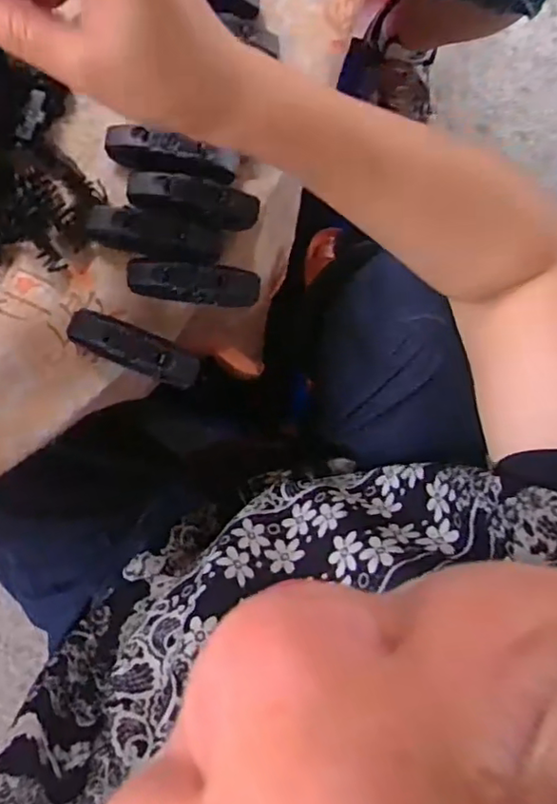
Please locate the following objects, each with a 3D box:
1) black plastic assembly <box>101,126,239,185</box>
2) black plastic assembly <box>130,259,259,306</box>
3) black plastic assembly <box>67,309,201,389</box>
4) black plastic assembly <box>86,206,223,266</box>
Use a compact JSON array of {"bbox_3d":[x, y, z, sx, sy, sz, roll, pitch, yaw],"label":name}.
[{"bbox_3d":[-0.059,-0.134,0.323,0.071,0.016,0.020,11,89,-9],"label":"black plastic assembly"},{"bbox_3d":[-0.047,-0.066,0.330,0.072,0.019,0.021,4,90,-9],"label":"black plastic assembly"},{"bbox_3d":[-0.079,-0.029,0.326,0.072,0.018,0.020,25,87,-8],"label":"black plastic assembly"},{"bbox_3d":[-0.068,-0.092,0.324,0.072,0.017,0.024,10,89,-9],"label":"black plastic assembly"}]

